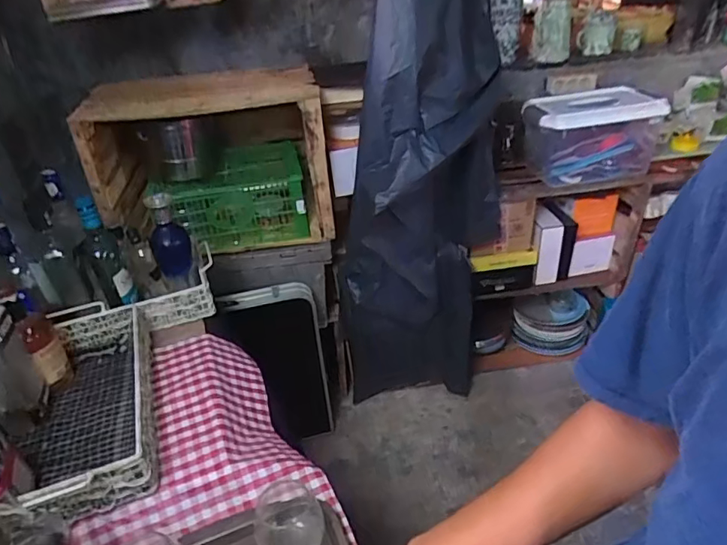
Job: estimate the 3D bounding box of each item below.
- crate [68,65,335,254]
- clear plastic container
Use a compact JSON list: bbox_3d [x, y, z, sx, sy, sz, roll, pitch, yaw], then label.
[{"bbox_3d":[-0.428,-0.323,1.469,0.611,0.430,0.372,-10,33,-8],"label":"crate"},{"bbox_3d":[0.702,-0.435,1.599,0.372,0.217,0.221,-7,33,-3],"label":"clear plastic container"}]

